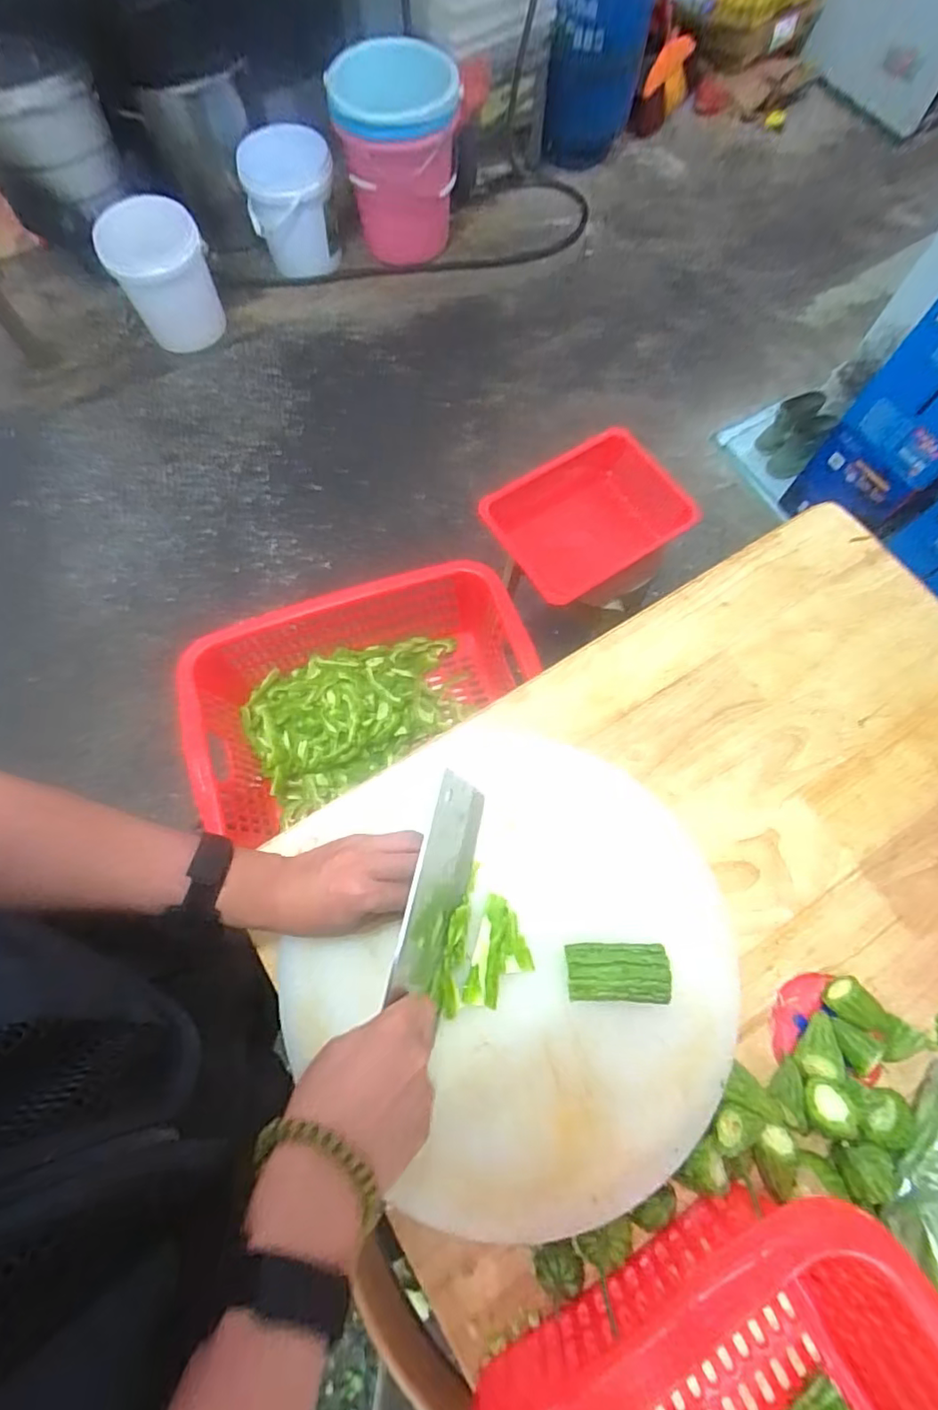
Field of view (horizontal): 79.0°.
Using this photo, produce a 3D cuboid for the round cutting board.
[{"bbox_3d":[0.036,0.207,0.478,0.357,0.046,0.362,0,72,0],"label":"round cutting board"}]

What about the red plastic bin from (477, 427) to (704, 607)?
[{"bbox_3d":[0.196,-0.306,0.980,0.286,0.131,0.235,-34,75,-11],"label":"red plastic bin"}]

